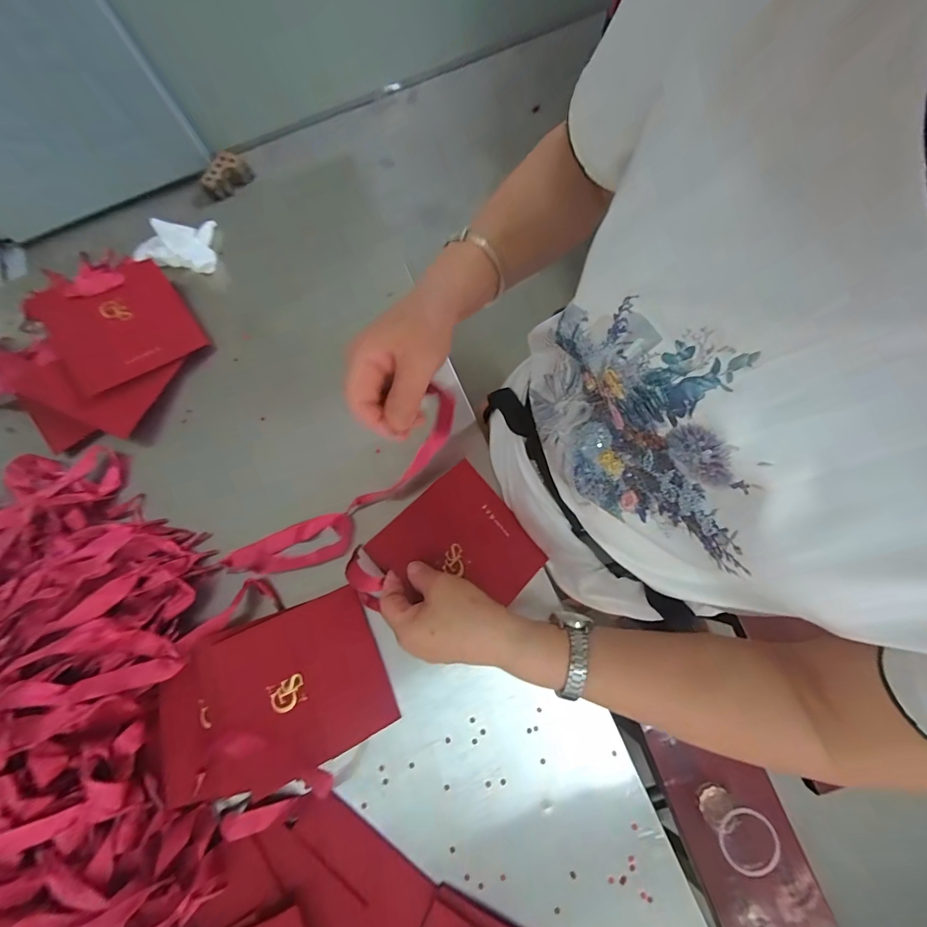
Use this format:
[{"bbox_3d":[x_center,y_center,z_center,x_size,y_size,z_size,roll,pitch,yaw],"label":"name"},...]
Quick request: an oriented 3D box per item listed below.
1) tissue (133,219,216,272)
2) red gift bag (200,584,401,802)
[{"bbox_3d":[-0.372,-0.295,0.534,0.099,0.025,0.080,13,78,7],"label":"tissue"},{"bbox_3d":[-0.161,0.216,0.390,0.158,0.008,0.138,-20,74,-19],"label":"red gift bag"}]

